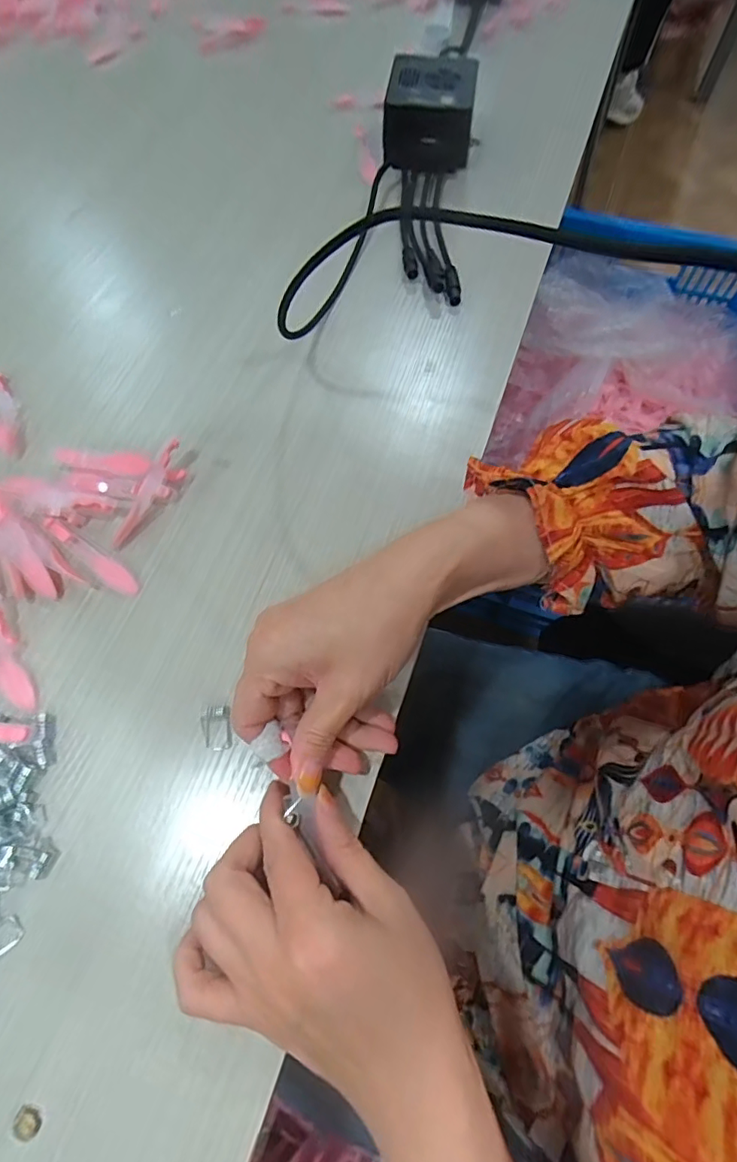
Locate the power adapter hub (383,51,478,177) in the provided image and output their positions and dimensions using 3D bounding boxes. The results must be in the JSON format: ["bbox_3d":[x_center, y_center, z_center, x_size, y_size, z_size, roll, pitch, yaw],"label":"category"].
[{"bbox_3d":[0.054,-0.419,0.481,0.075,0.053,0.087,7,67,3],"label":"power adapter hub"}]

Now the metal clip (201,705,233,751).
[{"bbox_3d":[-0.082,0.079,0.291,0.015,0.004,0.023,-8,67,-4],"label":"metal clip"}]

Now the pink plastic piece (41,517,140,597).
[{"bbox_3d":[-0.170,-0.016,0.331,0.076,0.006,0.014,36,71,14],"label":"pink plastic piece"}]

